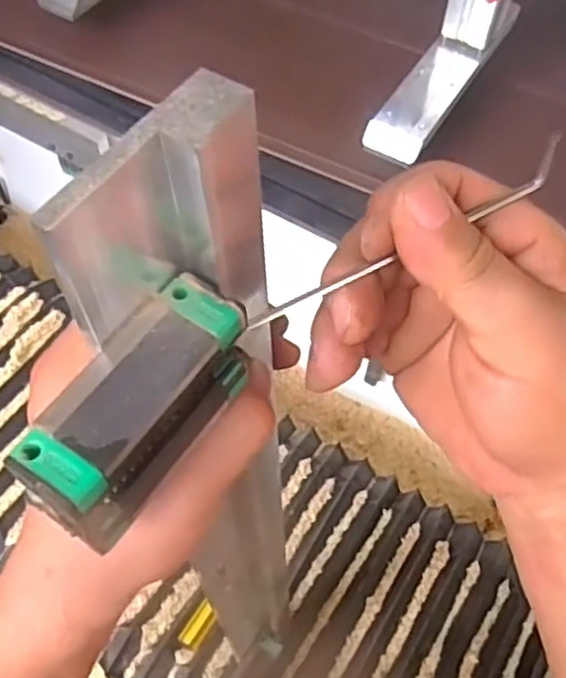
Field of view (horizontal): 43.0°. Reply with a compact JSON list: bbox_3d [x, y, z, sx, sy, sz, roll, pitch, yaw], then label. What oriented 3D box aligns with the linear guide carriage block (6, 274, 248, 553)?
[{"bbox_3d":[-0.042,0.022,0.218,0.025,0.040,0.076,30,60,16],"label":"linear guide carriage block"}]

